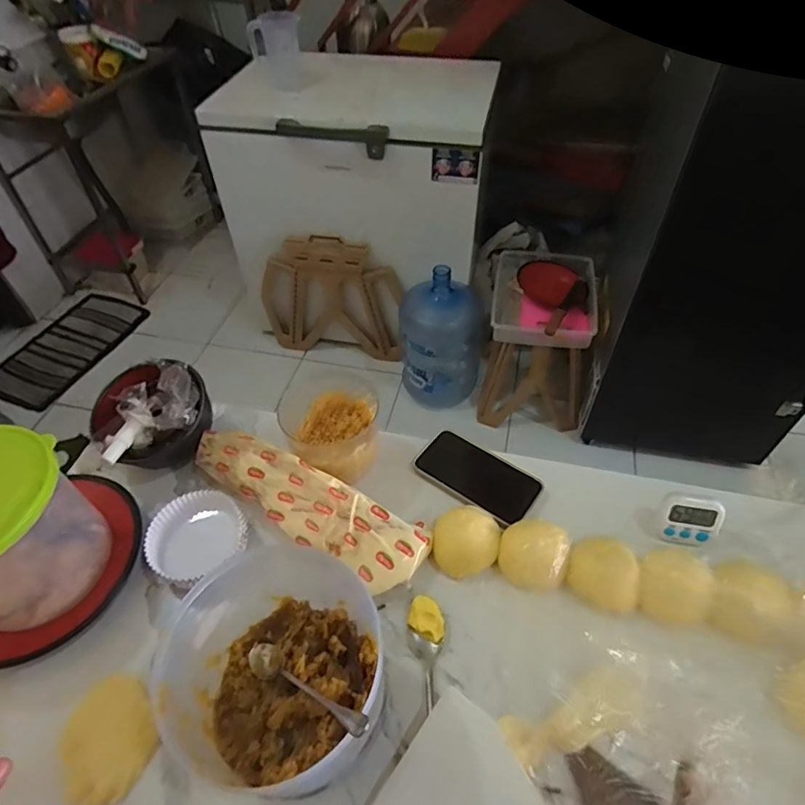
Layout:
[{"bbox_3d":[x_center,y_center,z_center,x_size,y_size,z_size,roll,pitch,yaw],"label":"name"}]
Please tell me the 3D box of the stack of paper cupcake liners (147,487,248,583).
[{"bbox_3d":[-0.227,0.145,0.572,0.100,0.033,0.094,-20,51,-14],"label":"stack of paper cupcake liners"}]

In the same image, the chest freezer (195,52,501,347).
[{"bbox_3d":[-0.097,-0.731,1.774,0.796,0.732,0.630,12,50,14],"label":"chest freezer"}]

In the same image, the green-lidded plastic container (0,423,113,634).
[{"bbox_3d":[-0.394,0.127,0.506,0.149,0.146,0.153,11,50,12],"label":"green-lidded plastic container"}]

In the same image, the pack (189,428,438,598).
[{"bbox_3d":[-0.117,0.111,0.581,0.300,0.050,0.079,23,54,21],"label":"pack"}]

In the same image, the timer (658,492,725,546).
[{"bbox_3d":[0.314,0.129,0.562,0.060,0.057,0.012,12,19,11],"label":"timer"}]

